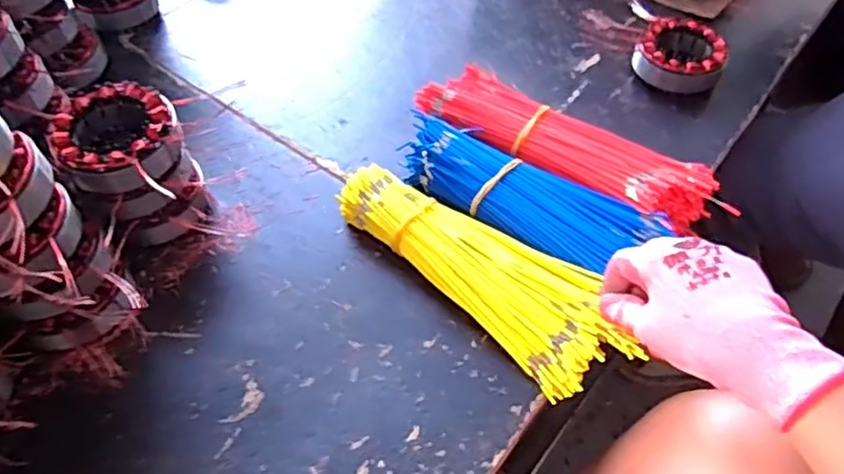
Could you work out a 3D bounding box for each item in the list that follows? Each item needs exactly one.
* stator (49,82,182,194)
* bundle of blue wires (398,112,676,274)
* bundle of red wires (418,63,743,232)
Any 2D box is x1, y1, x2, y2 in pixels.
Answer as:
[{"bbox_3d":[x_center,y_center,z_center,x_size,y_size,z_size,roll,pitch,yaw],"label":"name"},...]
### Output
[{"bbox_3d":[-0.225,-0.072,0.495,0.094,0.034,0.084,13,52,9],"label":"stator"},{"bbox_3d":[0.079,-0.033,0.555,0.221,0.050,0.078,30,57,21],"label":"bundle of blue wires"},{"bbox_3d":[0.128,-0.075,0.591,0.281,0.050,0.076,28,56,20],"label":"bundle of red wires"}]

